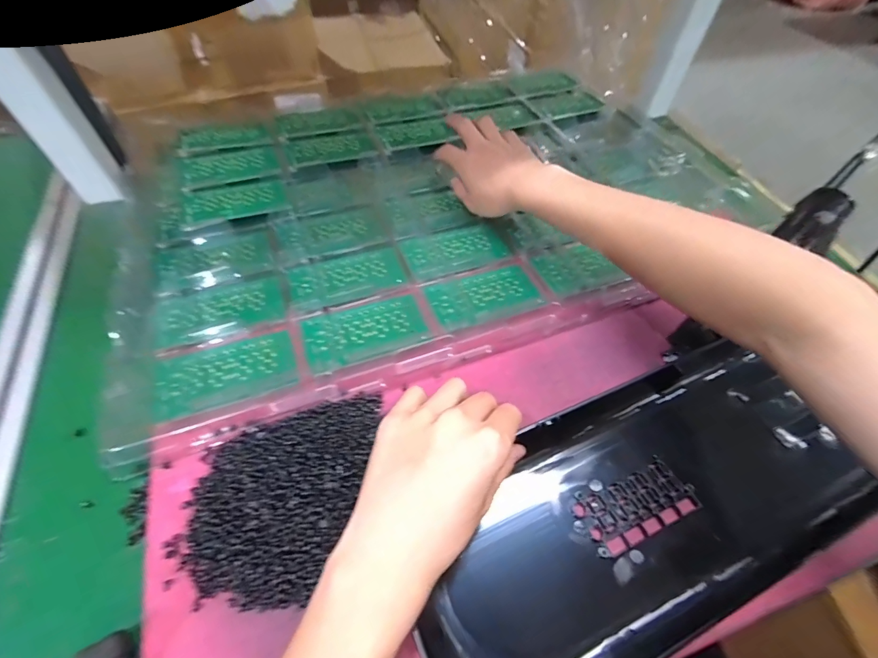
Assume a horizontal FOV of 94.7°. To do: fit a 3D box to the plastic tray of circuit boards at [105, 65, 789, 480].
[{"bbox_3d":[0.001,-0.164,0.470,0.651,0.033,0.431,-19,59,-13],"label":"plastic tray of circuit boards"}]

